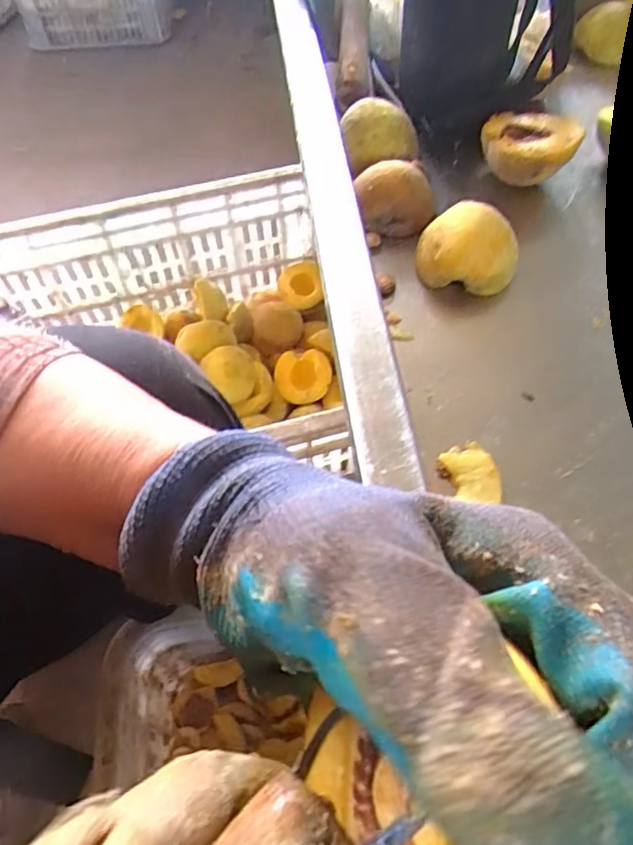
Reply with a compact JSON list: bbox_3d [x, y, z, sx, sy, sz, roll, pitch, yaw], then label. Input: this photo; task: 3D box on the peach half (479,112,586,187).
[{"bbox_3d":[0.154,-0.199,0.422,0.068,0.040,0.073,16,58,12],"label":"peach half"}]

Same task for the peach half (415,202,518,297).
[{"bbox_3d":[0.097,-0.111,0.367,0.063,0.038,0.049,10,57,8],"label":"peach half"}]

